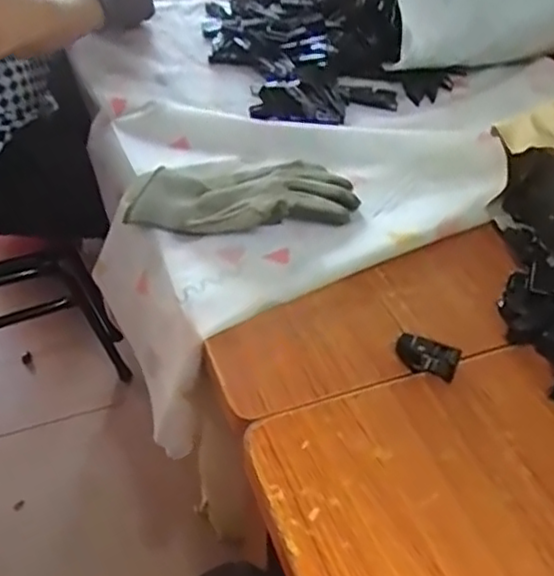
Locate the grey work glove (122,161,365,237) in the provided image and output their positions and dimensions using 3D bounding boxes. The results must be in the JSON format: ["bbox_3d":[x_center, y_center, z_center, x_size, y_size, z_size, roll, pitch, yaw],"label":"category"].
[{"bbox_3d":[-0.033,-0.094,0.676,0.217,0.040,0.107,-5,44,-5],"label":"grey work glove"}]

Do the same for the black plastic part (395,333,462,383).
[{"bbox_3d":[0.117,0.053,0.538,0.049,0.021,0.020,23,48,22],"label":"black plastic part"}]

